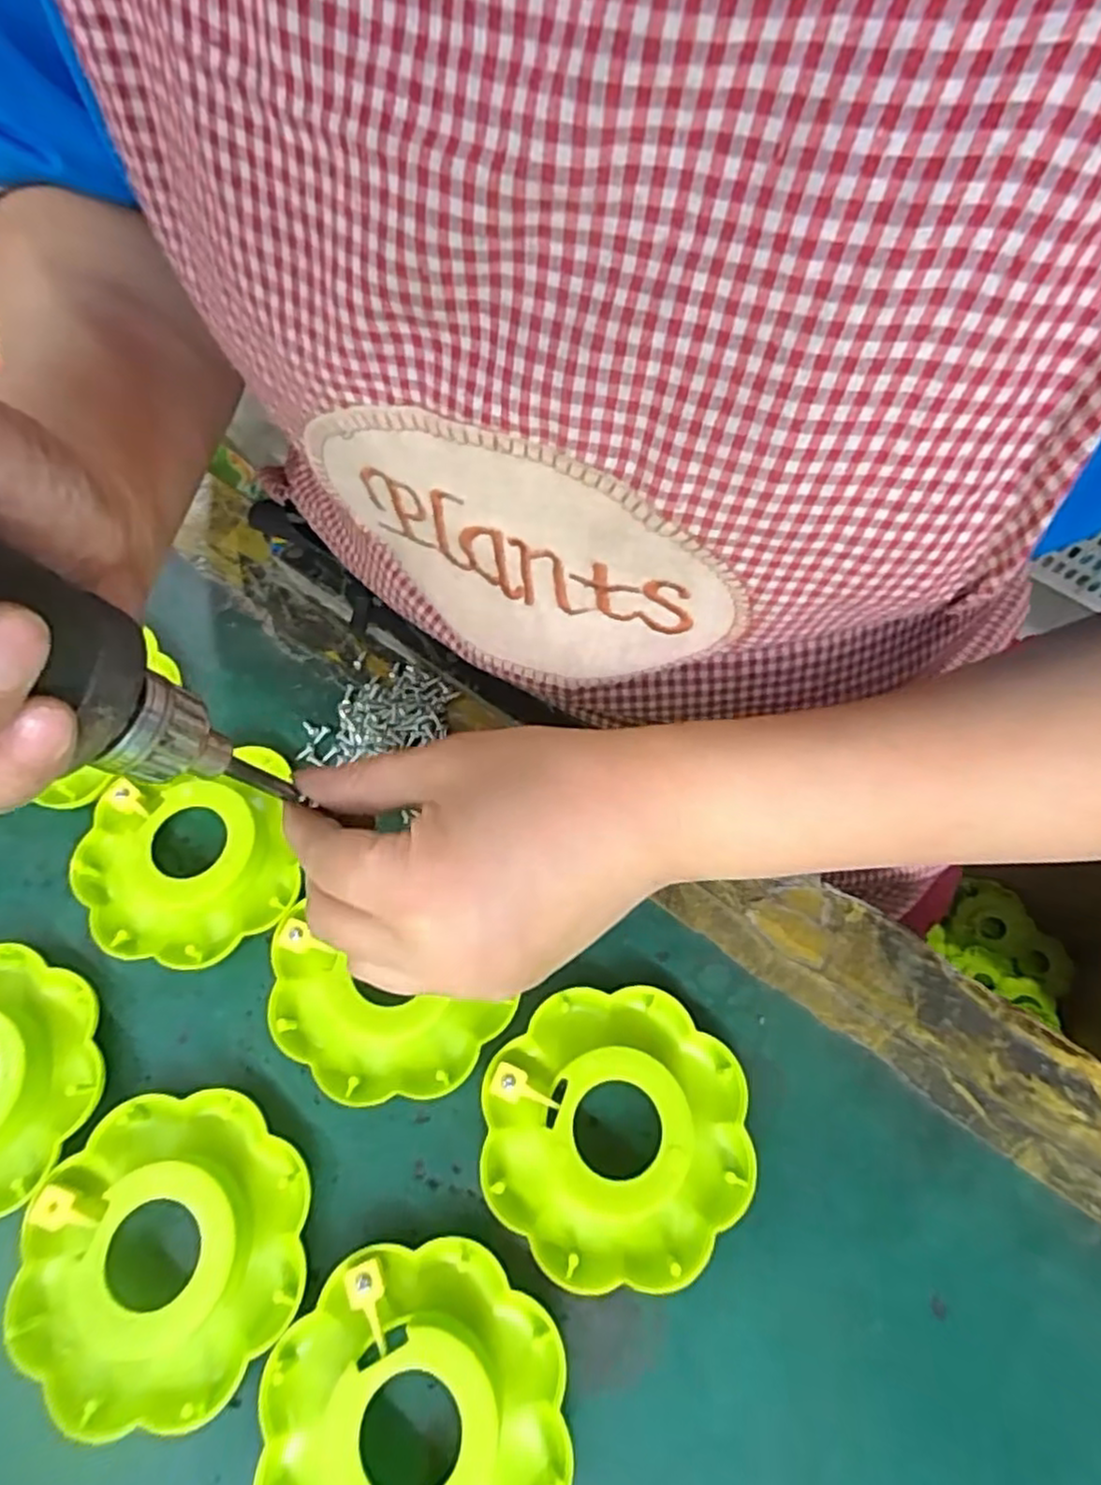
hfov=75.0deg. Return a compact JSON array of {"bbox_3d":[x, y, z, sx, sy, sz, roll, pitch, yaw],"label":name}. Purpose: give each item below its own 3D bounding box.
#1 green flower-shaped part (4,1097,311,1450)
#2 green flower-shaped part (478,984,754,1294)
[{"bbox_3d":[-0.117,0.153,0.216,0.082,0.018,0.081,1,66,-1],"label":"green flower-shaped part"},{"bbox_3d":[0.021,0.124,0.231,0.083,0.016,0.084,1,66,-1],"label":"green flower-shaped part"}]

